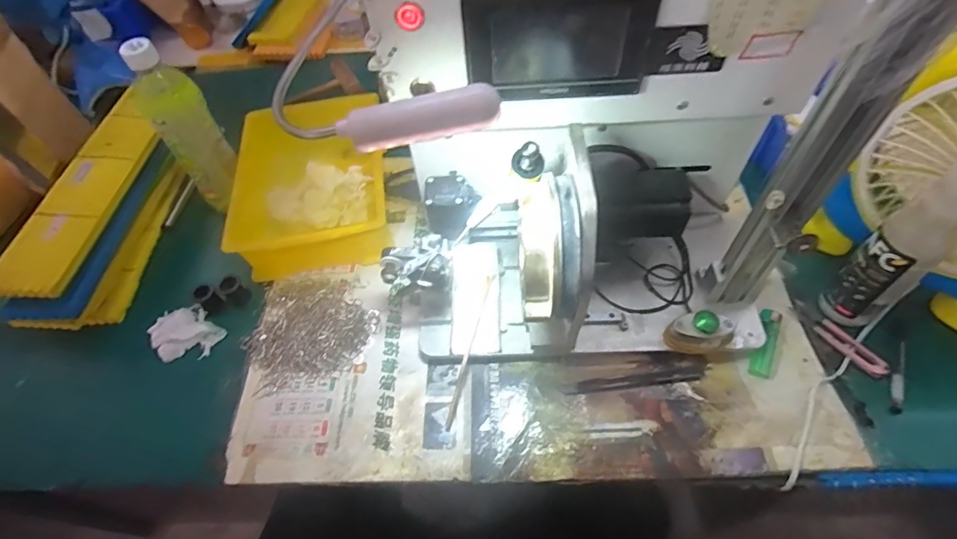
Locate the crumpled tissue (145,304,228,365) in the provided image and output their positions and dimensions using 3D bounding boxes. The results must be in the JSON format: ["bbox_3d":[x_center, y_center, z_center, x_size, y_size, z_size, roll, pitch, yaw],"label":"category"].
[{"bbox_3d":[-0.328,0.072,0.547,0.068,0.019,0.063,33,63,24],"label":"crumpled tissue"}]

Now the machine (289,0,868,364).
[{"bbox_3d":[0.101,-0.079,0.413,0.336,0.343,0.208,-7,55,-1],"label":"machine"}]

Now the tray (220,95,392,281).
[{"bbox_3d":[-0.212,-0.109,0.629,0.168,0.077,0.241,-11,55,-4],"label":"tray"}]

